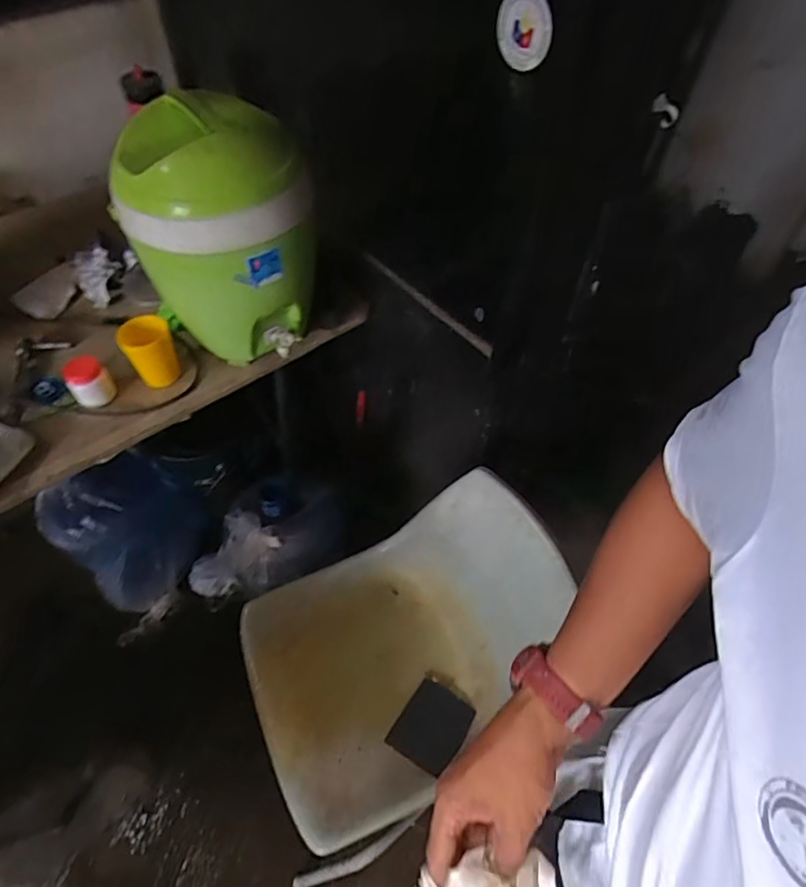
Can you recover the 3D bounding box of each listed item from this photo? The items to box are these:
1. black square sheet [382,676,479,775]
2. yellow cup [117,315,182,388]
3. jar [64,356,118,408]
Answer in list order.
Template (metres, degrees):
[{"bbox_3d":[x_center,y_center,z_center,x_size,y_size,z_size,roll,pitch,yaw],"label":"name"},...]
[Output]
[{"bbox_3d":[0.055,0.526,1.029,0.120,0.017,0.139,28,58,17],"label":"black square sheet"},{"bbox_3d":[-0.426,-0.157,0.937,0.079,0.090,0.074,-18,57,-15],"label":"yellow cup"},{"bbox_3d":[-0.518,-0.102,0.917,0.061,0.073,0.058,-32,61,-23],"label":"jar"}]

